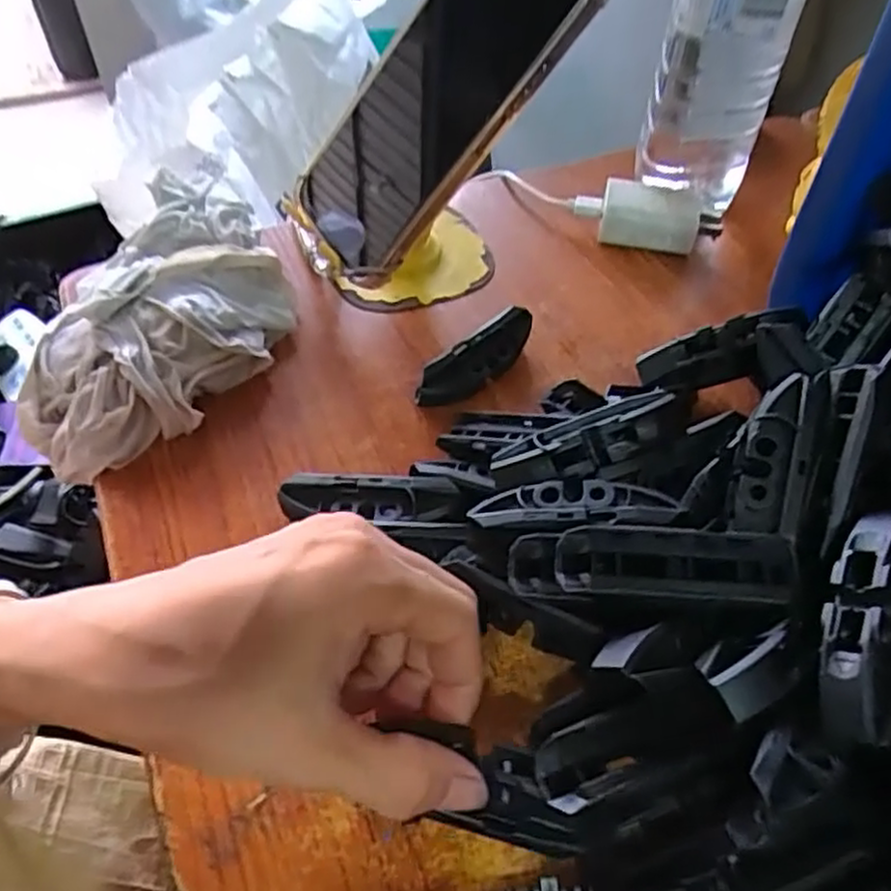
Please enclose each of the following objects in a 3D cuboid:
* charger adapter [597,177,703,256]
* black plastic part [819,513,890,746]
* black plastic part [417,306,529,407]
[{"bbox_3d":[0.119,-0.134,0.432,0.054,0.024,0.035,12,50,8],"label":"charger adapter"},{"bbox_3d":[0.122,0.049,0.211,0.026,0.015,0.070,21,65,15],"label":"black plastic part"},{"bbox_3d":[0.016,-0.039,0.350,0.072,0.023,0.017,-35,59,-27],"label":"black plastic part"}]

